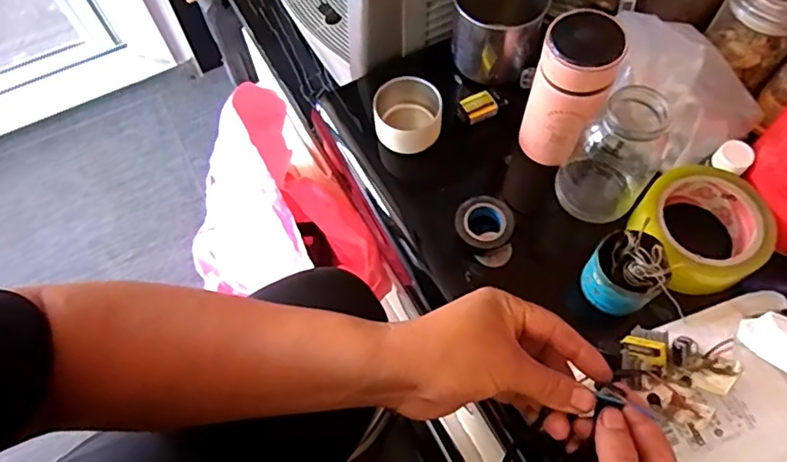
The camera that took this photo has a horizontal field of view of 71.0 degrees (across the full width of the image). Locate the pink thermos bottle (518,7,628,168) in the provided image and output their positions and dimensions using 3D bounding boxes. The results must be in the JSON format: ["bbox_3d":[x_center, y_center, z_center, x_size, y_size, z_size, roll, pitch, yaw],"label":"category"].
[{"bbox_3d":[0.156,-0.125,0.492,0.063,0.131,0.077,22,66,12],"label":"pink thermos bottle"}]

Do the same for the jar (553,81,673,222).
[{"bbox_3d":[0.188,-0.060,0.474,0.056,0.120,0.061,-28,66,-12],"label":"jar"}]

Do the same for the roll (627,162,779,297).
[{"bbox_3d":[0.263,0.001,0.479,0.102,0.046,0.103,0,64,1],"label":"roll"}]

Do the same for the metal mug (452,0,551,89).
[{"bbox_3d":[0.108,-0.216,0.576,0.087,0.099,0.079,13,65,8],"label":"metal mug"}]

